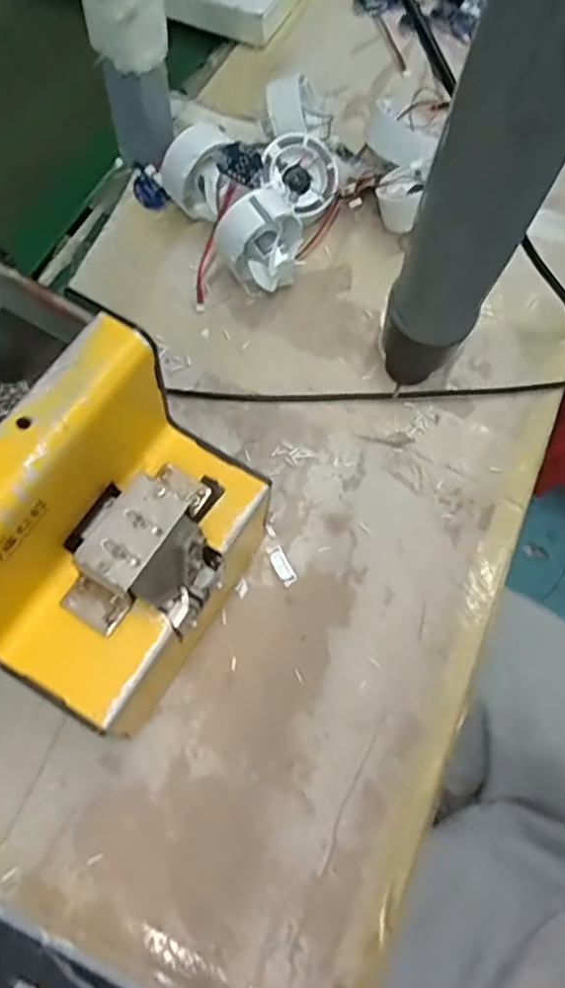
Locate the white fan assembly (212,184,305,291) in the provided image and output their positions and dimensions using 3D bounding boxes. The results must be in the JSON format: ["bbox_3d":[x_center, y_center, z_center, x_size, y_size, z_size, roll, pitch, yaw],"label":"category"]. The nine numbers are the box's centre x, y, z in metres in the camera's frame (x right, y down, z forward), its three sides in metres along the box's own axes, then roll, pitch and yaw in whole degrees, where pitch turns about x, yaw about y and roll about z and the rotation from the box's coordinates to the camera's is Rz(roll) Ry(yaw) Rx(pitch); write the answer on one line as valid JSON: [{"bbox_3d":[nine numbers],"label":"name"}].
[{"bbox_3d":[-0.013,-0.158,0.405,0.049,0.053,0.042,-22,69,-12],"label":"white fan assembly"}]

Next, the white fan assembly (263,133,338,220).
[{"bbox_3d":[0.015,-0.217,0.433,0.051,0.028,0.044,43,104,8],"label":"white fan assembly"}]

